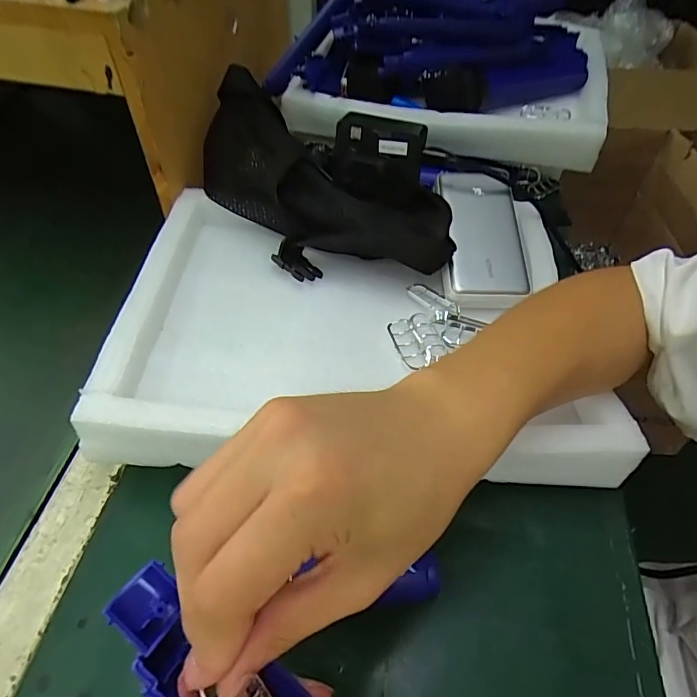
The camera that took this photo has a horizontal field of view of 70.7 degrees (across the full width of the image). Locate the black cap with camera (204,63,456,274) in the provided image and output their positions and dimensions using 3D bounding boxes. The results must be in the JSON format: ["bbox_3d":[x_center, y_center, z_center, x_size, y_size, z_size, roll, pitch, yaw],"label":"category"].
[{"bbox_3d":[-0.024,-0.155,0.453,0.274,0.078,0.115,29,55,22],"label":"black cap with camera"}]

